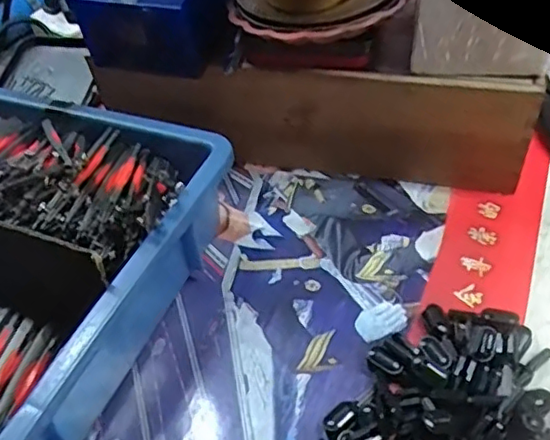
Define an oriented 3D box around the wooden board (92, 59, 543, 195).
[{"bbox_3d":[0.026,-0.073,0.470,0.318,0.103,0.016,6,49,12],"label":"wooden board"}]

